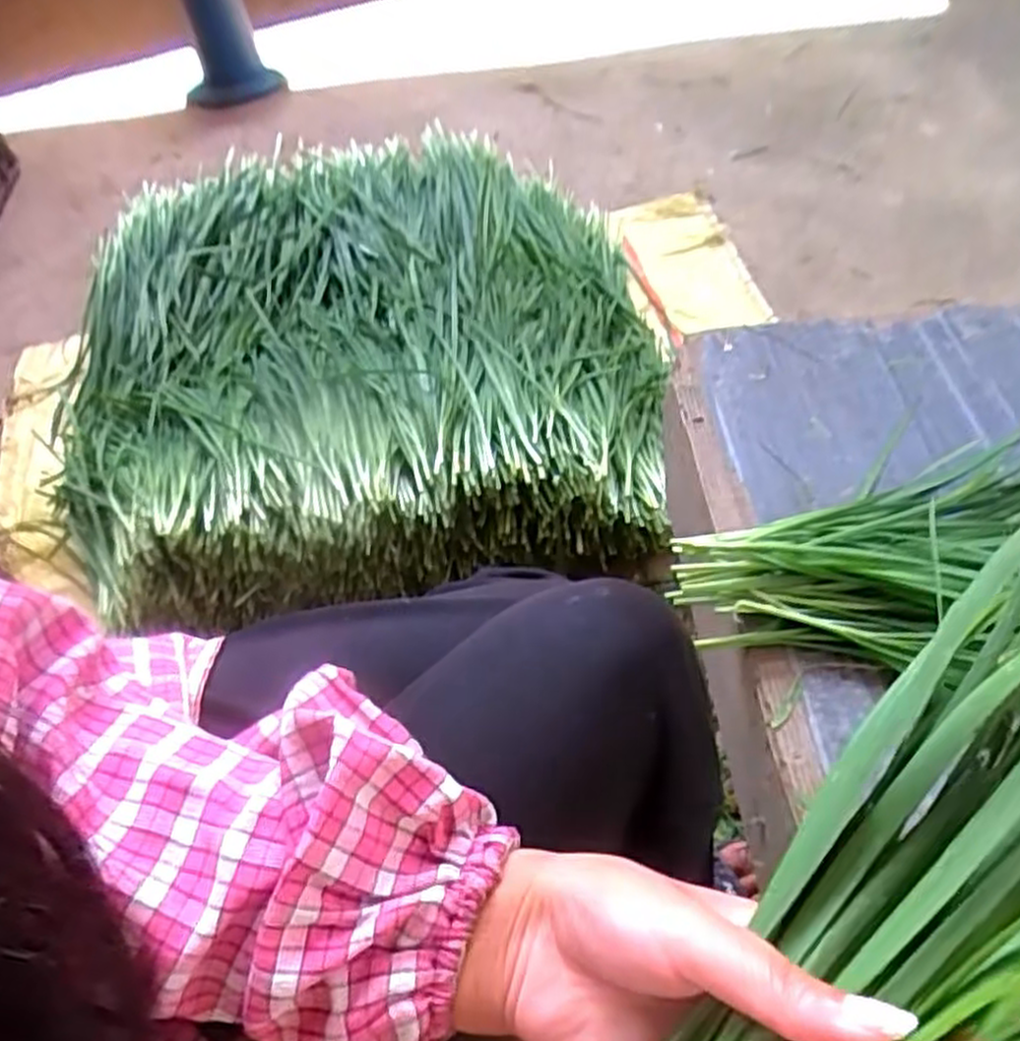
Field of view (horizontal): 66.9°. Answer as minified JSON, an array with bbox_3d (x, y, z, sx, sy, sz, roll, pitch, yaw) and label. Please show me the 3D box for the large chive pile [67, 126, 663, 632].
[{"bbox_3d":[-0.168,-0.233,0.991,0.761,0.231,0.733,-3,54,4],"label":"large chive pile"}]

